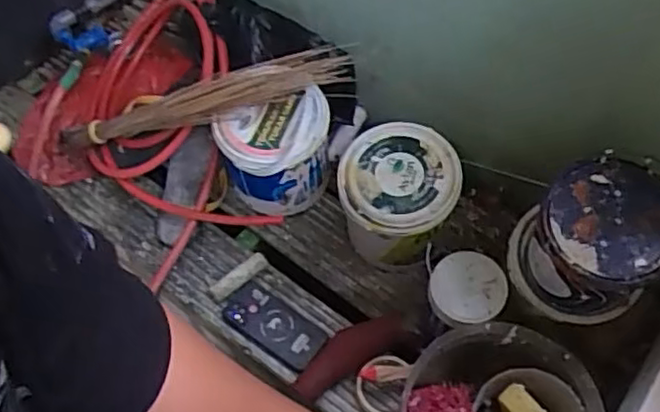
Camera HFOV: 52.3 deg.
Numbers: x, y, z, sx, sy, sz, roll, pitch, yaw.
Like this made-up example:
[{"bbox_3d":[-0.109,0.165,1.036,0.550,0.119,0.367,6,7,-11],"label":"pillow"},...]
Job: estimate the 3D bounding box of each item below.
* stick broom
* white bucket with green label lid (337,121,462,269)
[{"bbox_3d":[-0.222,-0.150,1.045,0.547,0.070,0.058,-11,58,25],"label":"stick broom"},{"bbox_3d":[0.101,0.001,1.077,0.173,0.209,0.173,1,61,-1],"label":"white bucket with green label lid"}]

